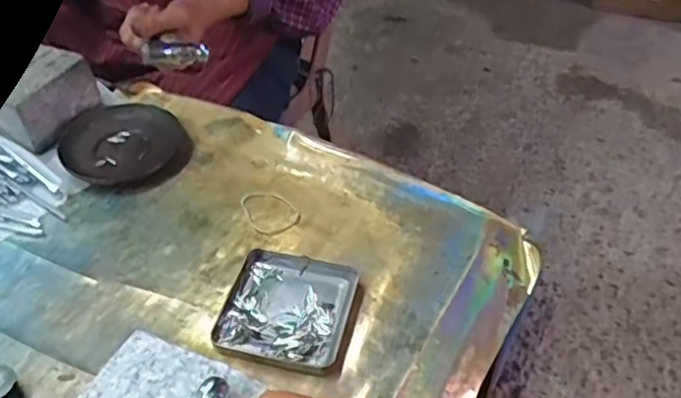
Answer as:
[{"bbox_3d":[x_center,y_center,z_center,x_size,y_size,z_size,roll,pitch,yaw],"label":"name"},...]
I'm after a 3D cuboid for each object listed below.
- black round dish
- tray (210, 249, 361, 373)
[{"bbox_3d":[-0.218,-0.056,0.633,0.121,0.030,0.117,-1,44,1],"label":"black round dish"},{"bbox_3d":[-0.043,0.085,0.490,0.097,0.012,0.099,9,45,11],"label":"tray"}]

